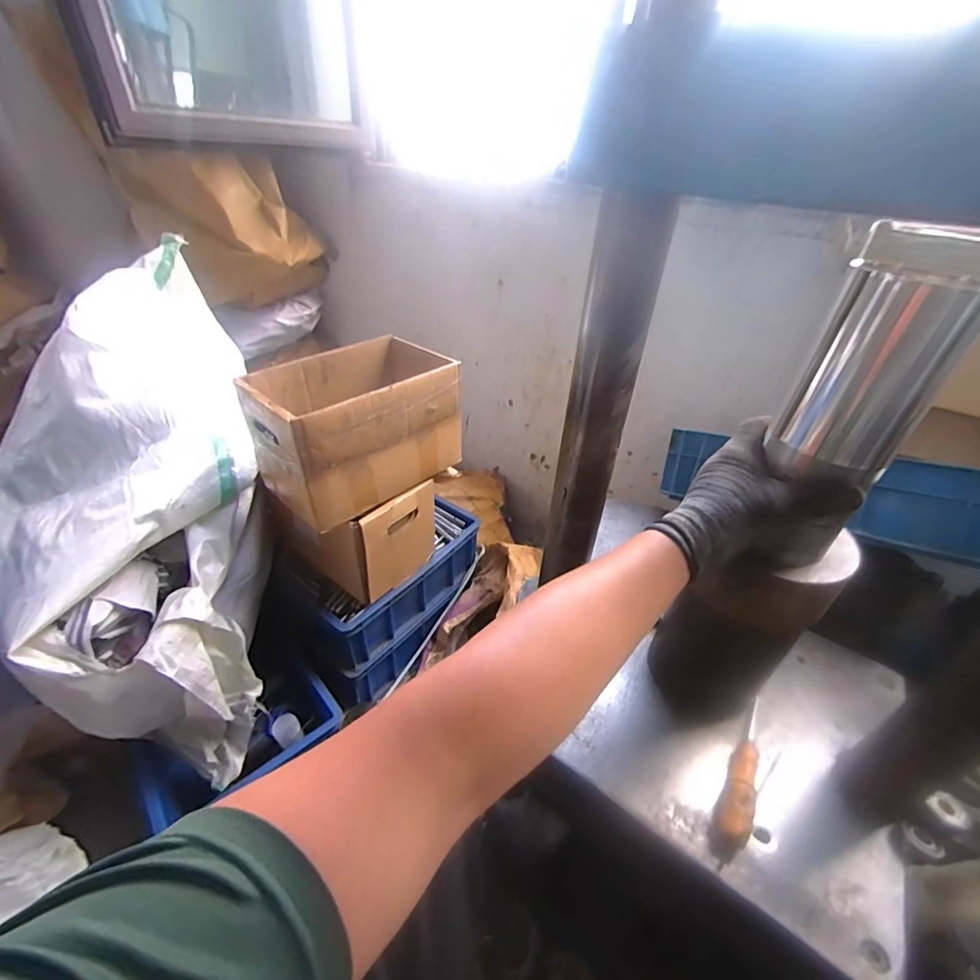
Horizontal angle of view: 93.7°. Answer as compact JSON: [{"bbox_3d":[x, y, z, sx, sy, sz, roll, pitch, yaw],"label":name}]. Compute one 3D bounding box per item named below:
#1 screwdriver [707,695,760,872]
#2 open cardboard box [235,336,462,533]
[{"bbox_3d":[0.277,0.306,0.500,0.030,0.033,0.183,25,41,26],"label":"screwdriver"},{"bbox_3d":[-0.229,-0.112,0.795,0.198,0.197,0.307,31,44,32],"label":"open cardboard box"}]

